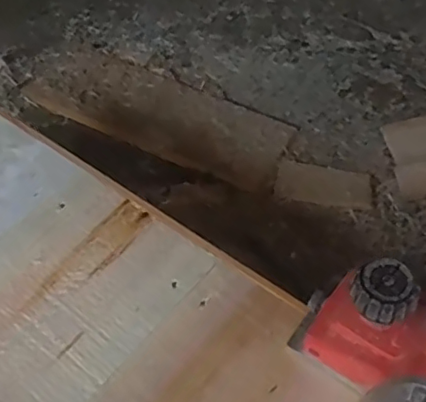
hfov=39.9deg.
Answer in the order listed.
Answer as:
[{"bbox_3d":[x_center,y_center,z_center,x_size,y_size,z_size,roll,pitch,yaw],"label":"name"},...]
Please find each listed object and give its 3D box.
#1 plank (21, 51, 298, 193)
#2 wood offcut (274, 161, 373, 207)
[{"bbox_3d":[-0.102,-0.174,1.095,0.503,0.028,0.184,23,53,19],"label":"plank"},{"bbox_3d":[0.189,-0.033,0.991,0.158,0.012,0.080,9,50,8],"label":"wood offcut"}]

